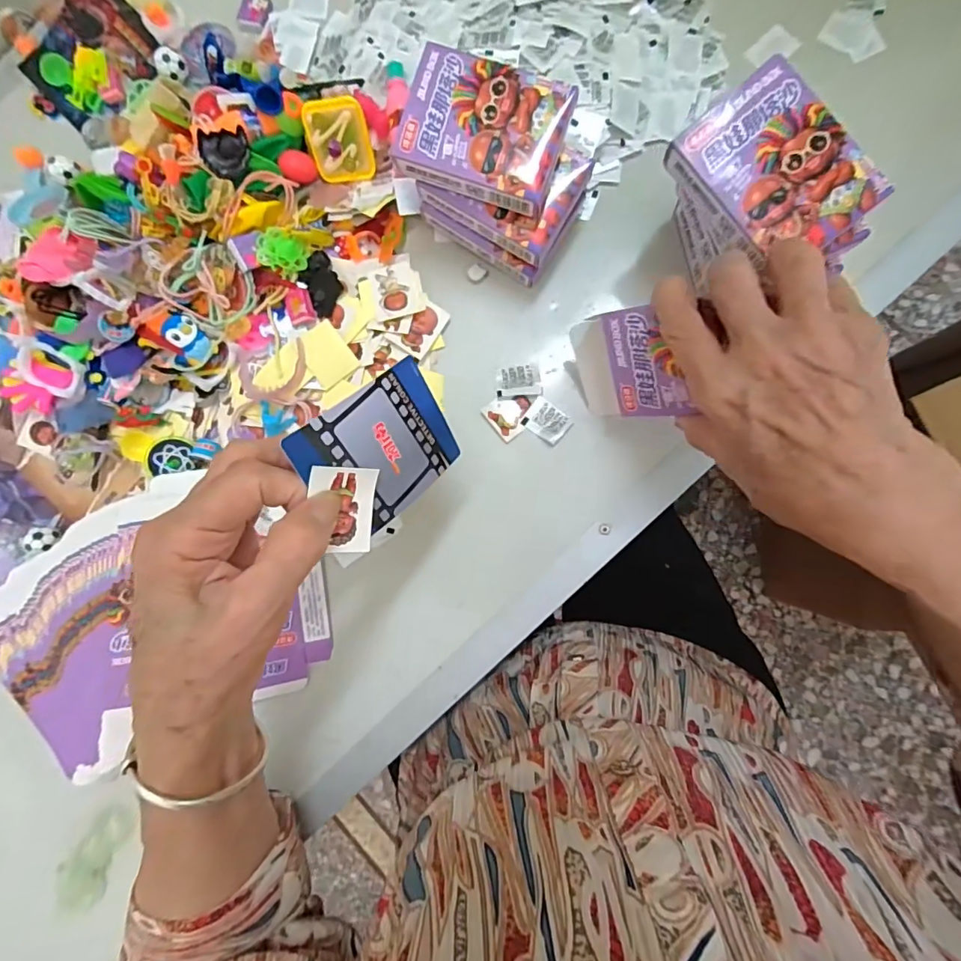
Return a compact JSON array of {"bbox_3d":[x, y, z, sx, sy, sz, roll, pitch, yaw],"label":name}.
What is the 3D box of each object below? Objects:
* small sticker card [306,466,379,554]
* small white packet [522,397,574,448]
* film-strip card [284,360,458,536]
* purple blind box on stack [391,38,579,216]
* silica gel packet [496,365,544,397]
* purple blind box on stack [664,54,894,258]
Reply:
[{"bbox_3d":[-0.062,0.014,0.221,0.004,0.032,0.040,13,99,47],"label":"small sticker card"},{"bbox_3d":[0.047,-0.041,0.339,0.029,0.004,0.023,38,91,6],"label":"small white packet"},{"bbox_3d":[-0.045,-0.016,0.238,0.004,0.086,0.060,0,125,42],"label":"film-strip card"},{"bbox_3d":[0.002,-0.204,0.286,0.091,0.022,0.066,19,88,6],"label":"purple blind box on stack"},{"bbox_3d":[0.027,-0.070,0.343,0.031,0.004,0.020,-3,86,5],"label":"silica gel packet"},{"bbox_3d":[0.153,-0.160,0.253,0.064,0.017,0.090,-38,88,3],"label":"purple blind box on stack"}]

